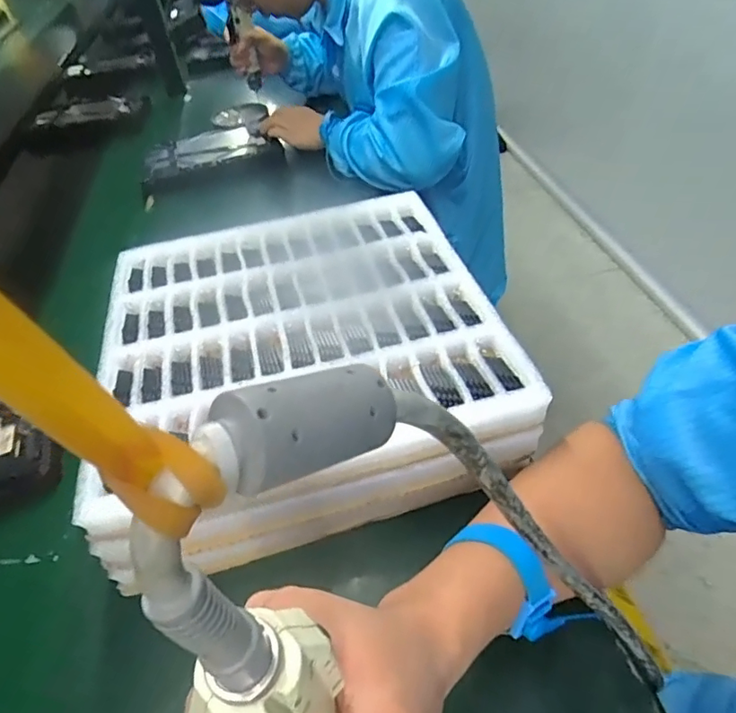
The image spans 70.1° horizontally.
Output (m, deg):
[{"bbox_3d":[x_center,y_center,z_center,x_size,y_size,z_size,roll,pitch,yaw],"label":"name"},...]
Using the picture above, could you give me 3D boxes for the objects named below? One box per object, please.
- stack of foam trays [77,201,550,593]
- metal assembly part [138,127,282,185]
[{"bbox_3d":[-0.068,-0.007,0.501,0.348,0.091,0.342,-15,46,-7],"label":"stack of foam trays"},{"bbox_3d":[-0.270,-0.358,0.917,0.231,0.026,0.150,-9,44,-3],"label":"metal assembly part"}]

